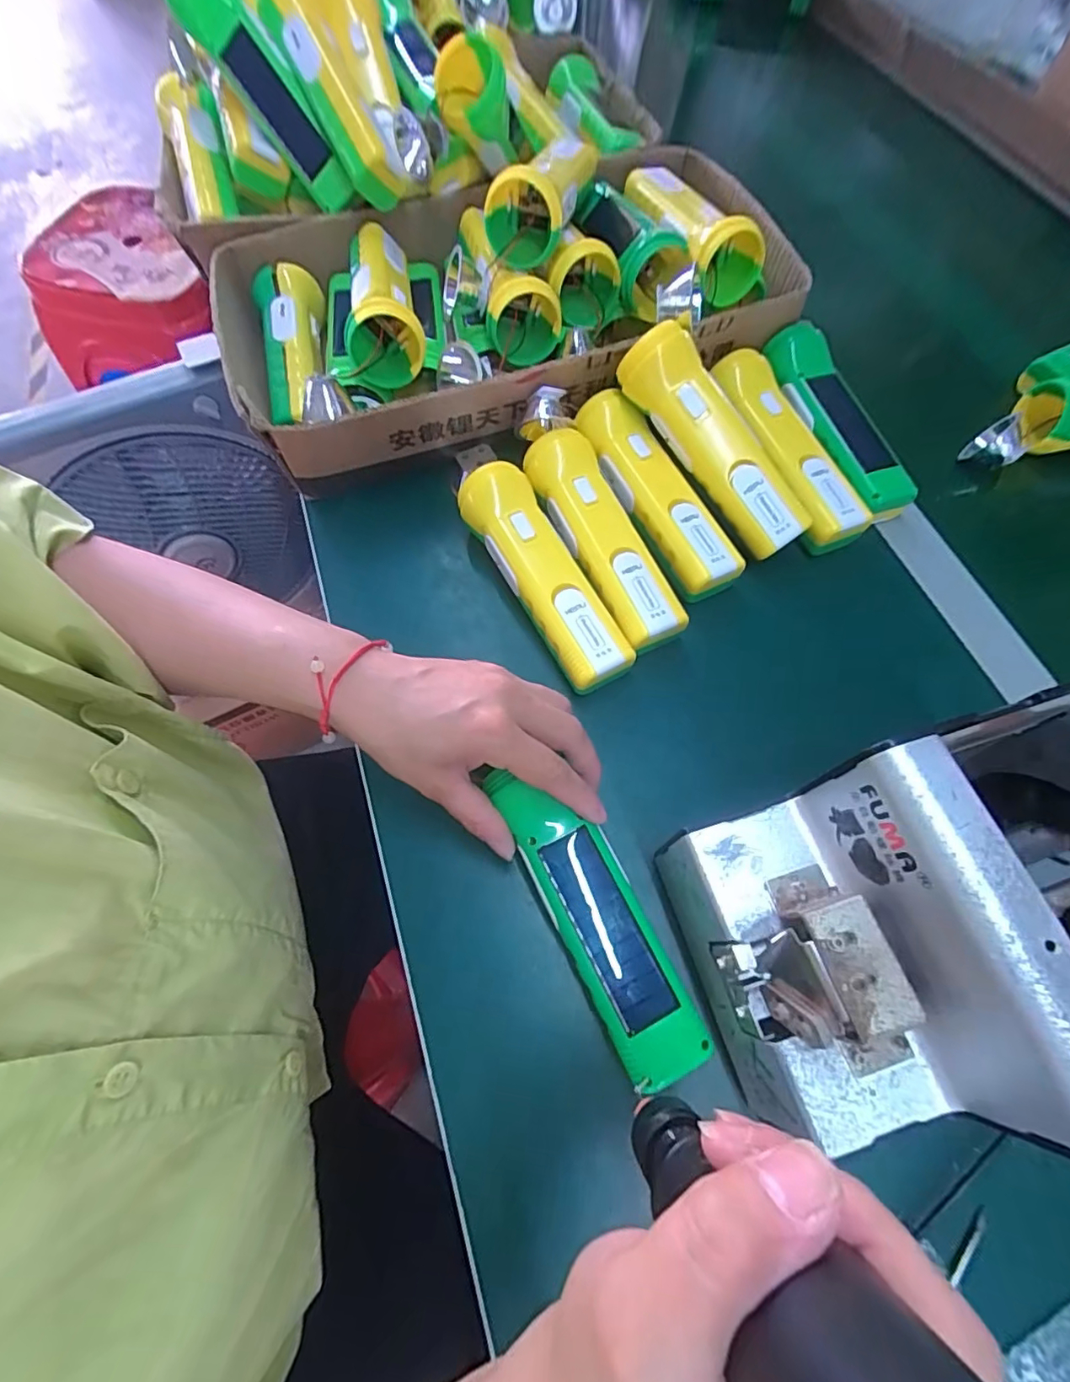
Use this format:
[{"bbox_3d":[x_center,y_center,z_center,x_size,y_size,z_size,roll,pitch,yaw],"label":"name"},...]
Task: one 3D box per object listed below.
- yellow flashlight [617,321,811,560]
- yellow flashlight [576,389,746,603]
[{"bbox_3d":[0.122,-0.167,0.382,0.044,0.042,0.163,-39,93,-17],"label":"yellow flashlight"},{"bbox_3d":[0.082,-0.140,0.393,0.050,0.038,0.163,-24,69,-12],"label":"yellow flashlight"}]

